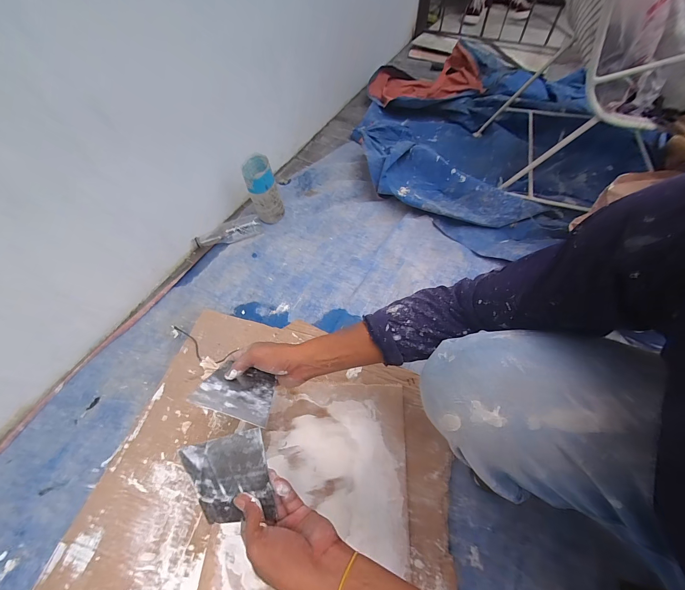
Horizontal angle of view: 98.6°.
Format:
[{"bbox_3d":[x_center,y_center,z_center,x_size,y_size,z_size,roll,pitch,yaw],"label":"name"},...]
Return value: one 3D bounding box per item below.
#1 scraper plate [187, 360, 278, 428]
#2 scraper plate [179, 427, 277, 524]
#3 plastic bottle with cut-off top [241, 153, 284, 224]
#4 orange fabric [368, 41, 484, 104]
[{"bbox_3d":[-0.147,0.134,0.410,0.100,0.004,0.086,16,27,-5],"label":"scraper plate"},{"bbox_3d":[-0.137,0.218,0.351,0.136,0.004,0.096,-22,84,23],"label":"scraper plate"},{"bbox_3d":[-0.217,-0.286,0.819,0.075,0.162,0.077,-17,58,-9],"label":"plastic bottle with cut-off top"},{"bbox_3d":[0.313,-0.850,1.161,0.450,0.115,0.298,6,57,21],"label":"orange fabric"}]

